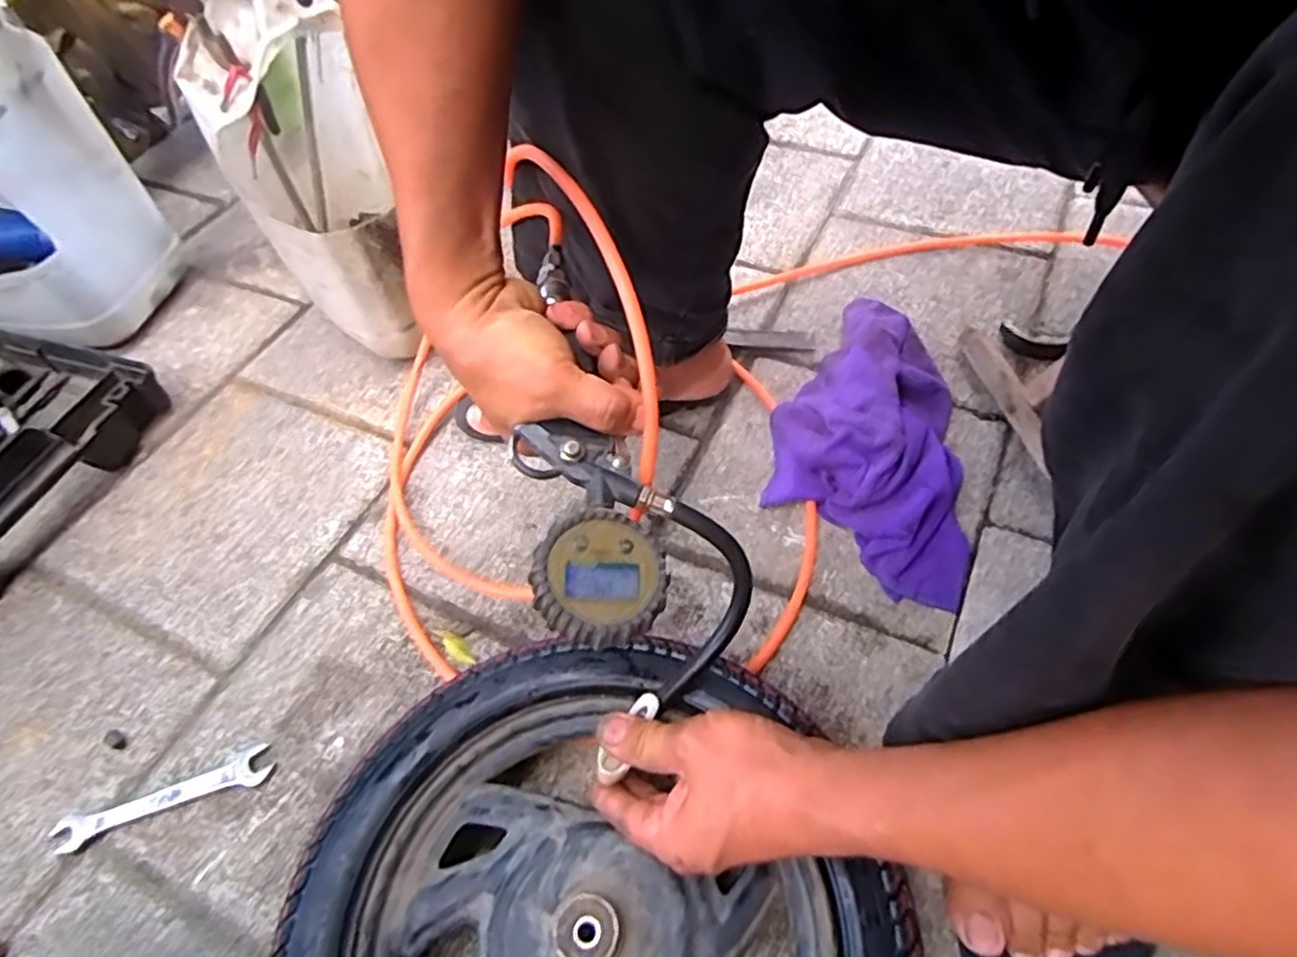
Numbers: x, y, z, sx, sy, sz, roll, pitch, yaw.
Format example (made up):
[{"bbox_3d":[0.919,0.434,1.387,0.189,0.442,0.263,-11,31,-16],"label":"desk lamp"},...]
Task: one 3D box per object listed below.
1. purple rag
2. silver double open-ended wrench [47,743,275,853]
[{"bbox_3d":[0.197,-0.050,0.653,0.164,0.057,0.338,5,55,10],"label":"purple rag"},{"bbox_3d":[-0.340,0.224,0.512,0.141,0.007,0.027,-19,54,-8],"label":"silver double open-ended wrench"}]

